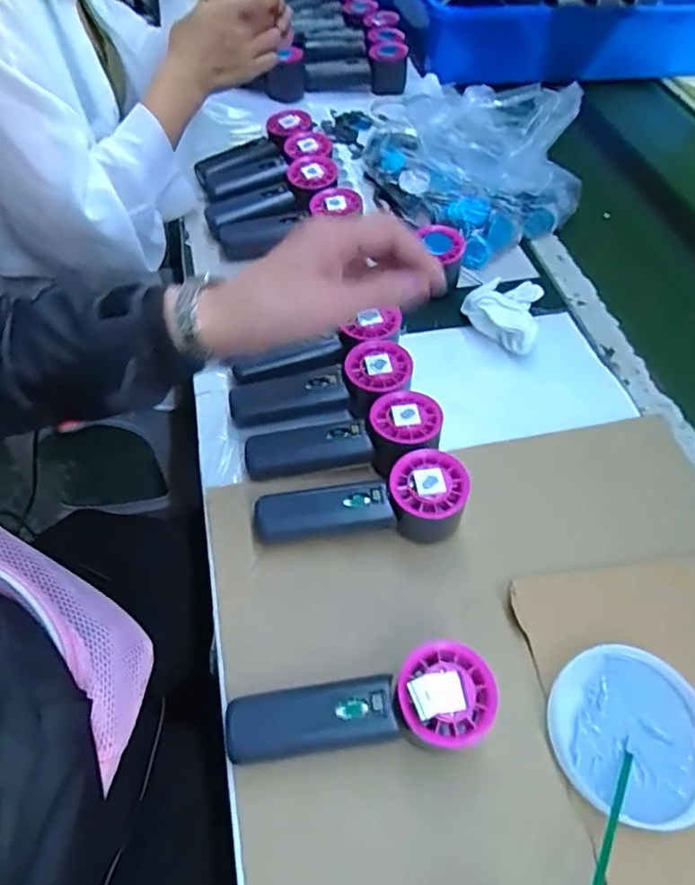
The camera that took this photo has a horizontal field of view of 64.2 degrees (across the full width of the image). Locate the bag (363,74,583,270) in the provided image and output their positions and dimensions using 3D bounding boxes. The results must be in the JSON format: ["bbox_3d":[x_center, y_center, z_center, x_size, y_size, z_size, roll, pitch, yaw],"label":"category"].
[{"bbox_3d":[0.145,-0.354,0.681,0.223,0.101,0.258,-32,64,-25],"label":"bag"}]

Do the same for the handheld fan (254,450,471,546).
[{"bbox_3d":[0.010,0.045,0.419,0.151,0.060,0.049,1,55,-6],"label":"handheld fan"}]

